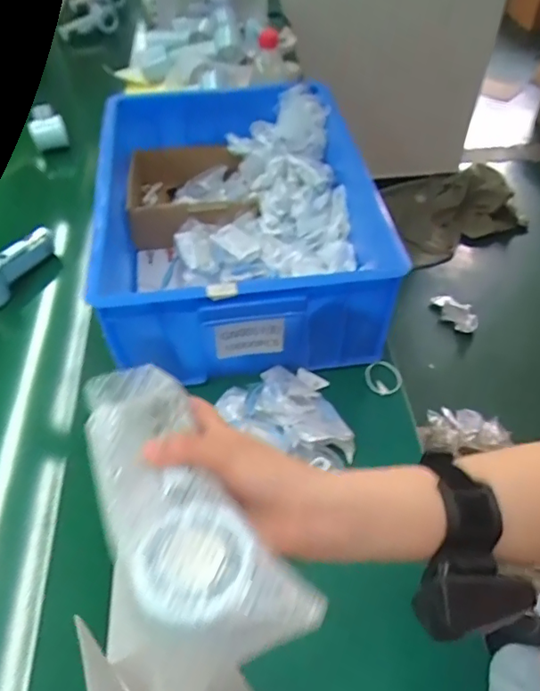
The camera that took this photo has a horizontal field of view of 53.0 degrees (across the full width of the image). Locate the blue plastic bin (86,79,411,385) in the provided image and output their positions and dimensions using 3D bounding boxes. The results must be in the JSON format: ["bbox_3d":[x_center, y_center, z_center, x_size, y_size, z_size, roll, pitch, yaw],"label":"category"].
[{"bbox_3d":[-0.045,-0.179,0.751,0.337,0.155,0.447,-5,50,-5],"label":"blue plastic bin"}]

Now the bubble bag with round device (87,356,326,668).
[{"bbox_3d":[-0.052,0.079,0.288,0.071,0.027,0.183,-24,47,-20],"label":"bubble bag with round device"}]

